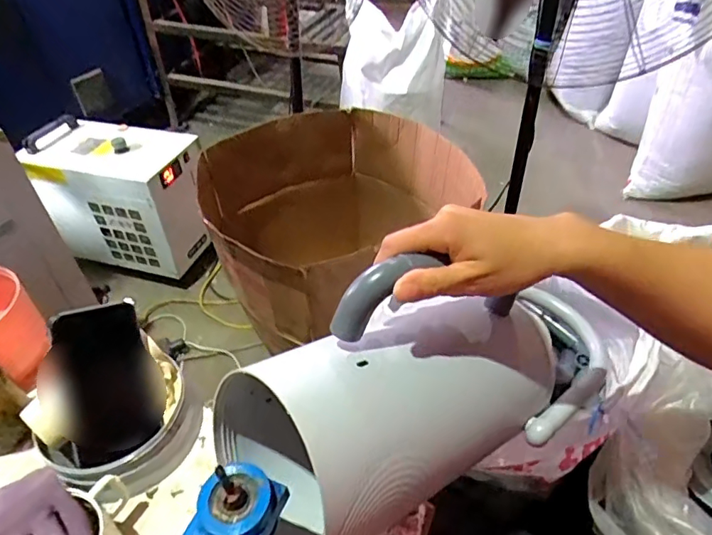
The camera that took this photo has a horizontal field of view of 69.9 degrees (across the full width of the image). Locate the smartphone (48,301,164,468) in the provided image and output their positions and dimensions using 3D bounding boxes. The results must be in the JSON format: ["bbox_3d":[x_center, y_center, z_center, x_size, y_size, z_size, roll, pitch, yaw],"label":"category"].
[{"bbox_3d":[-0.264,0.120,0.544,0.089,0.155,0.009,-15,1,-25],"label":"smartphone"}]

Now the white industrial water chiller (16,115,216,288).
[{"bbox_3d":[-0.779,-0.223,1.767,0.518,0.445,0.283,7,43,11],"label":"white industrial water chiller"}]

